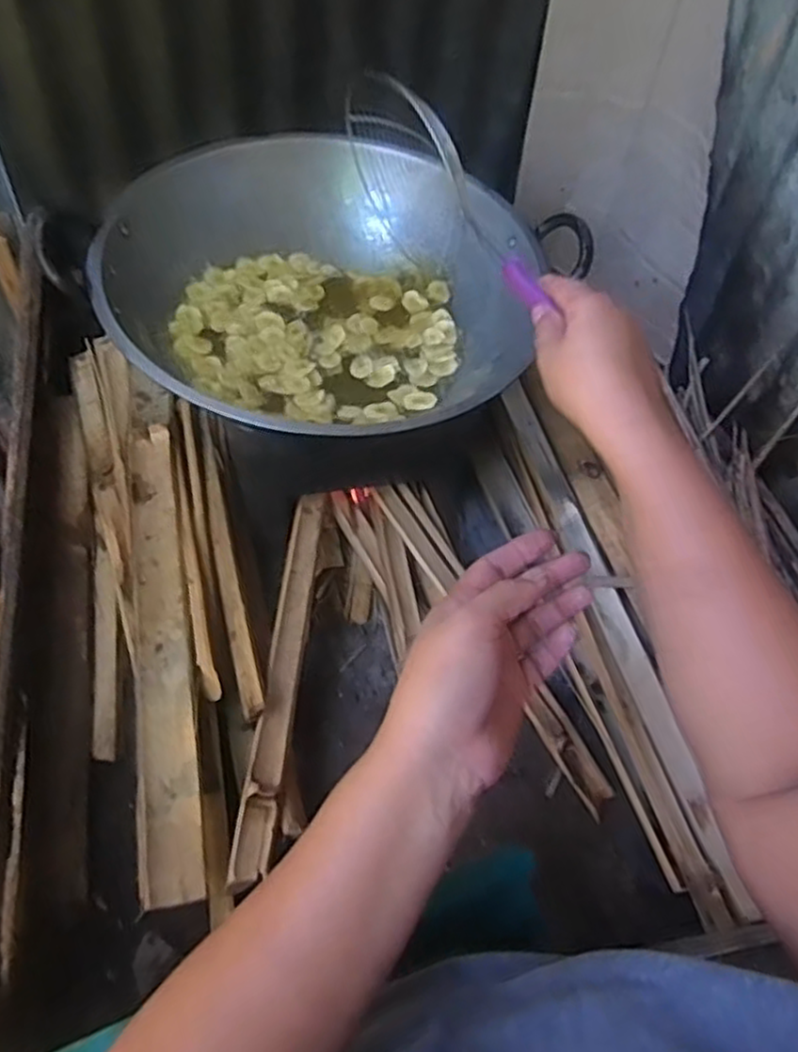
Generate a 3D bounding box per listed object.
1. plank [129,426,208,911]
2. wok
[{"bbox_3d":[-0.216,0.096,0.673,0.052,0.016,0.451,-8,58,-10],"label":"plank"},{"bbox_3d":[-0.071,-0.213,0.692,0.376,0.106,0.368,2,57,-3],"label":"wok"}]

